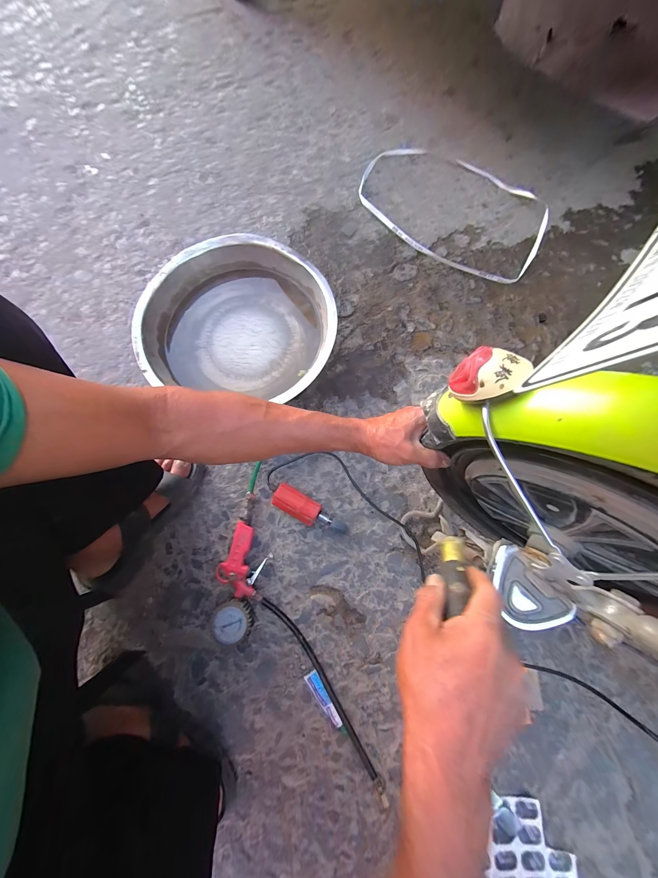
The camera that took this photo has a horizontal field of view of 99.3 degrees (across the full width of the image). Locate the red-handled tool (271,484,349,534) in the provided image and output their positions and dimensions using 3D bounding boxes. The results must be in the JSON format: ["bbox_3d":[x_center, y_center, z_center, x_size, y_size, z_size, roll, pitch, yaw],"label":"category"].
[{"bbox_3d":[-0.034,0.137,0.519,0.147,0.040,0.043,29,80,8],"label":"red-handled tool"}]

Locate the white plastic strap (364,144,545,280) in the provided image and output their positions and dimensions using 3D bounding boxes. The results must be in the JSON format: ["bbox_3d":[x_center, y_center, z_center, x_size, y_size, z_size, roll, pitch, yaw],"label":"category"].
[{"bbox_3d":[0.311,-0.602,0.715,0.503,0.018,0.350,42,82,10],"label":"white plastic strap"}]

